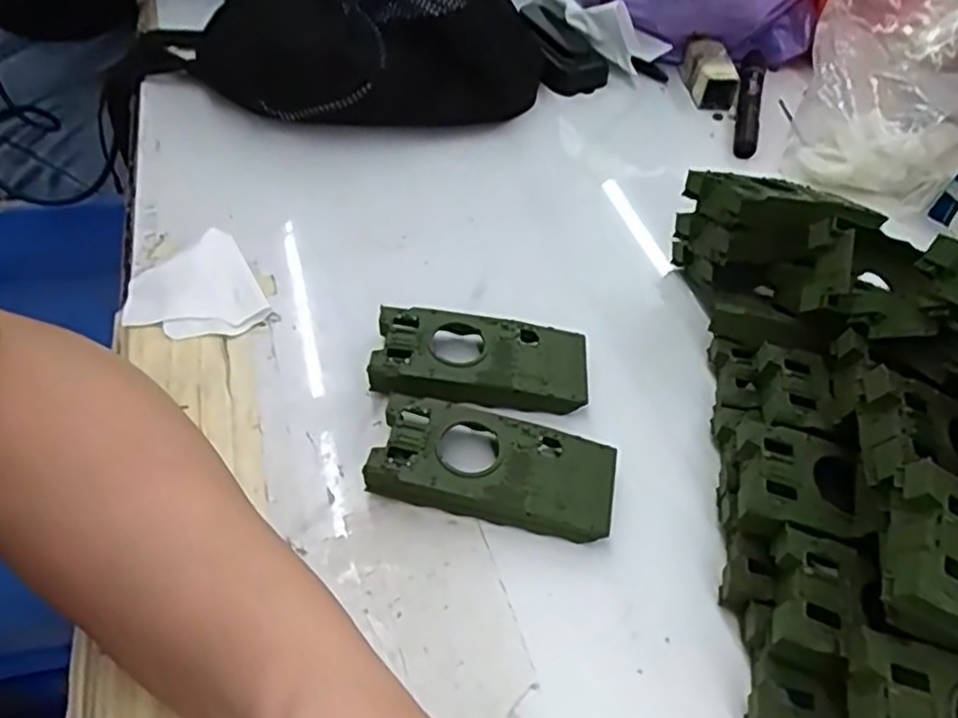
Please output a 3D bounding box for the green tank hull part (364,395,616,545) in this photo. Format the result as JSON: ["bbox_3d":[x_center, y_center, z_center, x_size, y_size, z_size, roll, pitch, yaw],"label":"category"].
[{"bbox_3d":[0.007,0.048,0.310,0.103,0.019,0.048,12,50,6],"label":"green tank hull part"}]

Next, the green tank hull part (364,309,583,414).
[{"bbox_3d":[0.001,0.004,0.347,0.103,0.019,0.053,4,50,-2],"label":"green tank hull part"}]

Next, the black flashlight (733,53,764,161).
[{"bbox_3d":[0.206,-0.200,0.540,0.020,0.018,0.138,16,50,8],"label":"black flashlight"}]

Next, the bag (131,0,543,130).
[{"bbox_3d":[-0.105,-0.241,0.500,0.301,0.095,0.136,-4,50,-8],"label":"bag"}]

